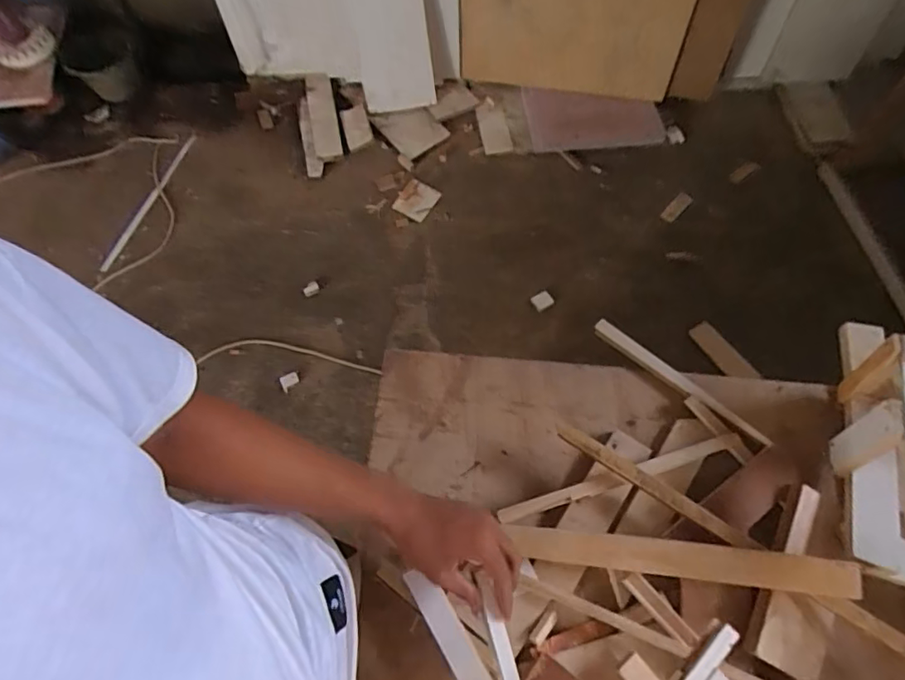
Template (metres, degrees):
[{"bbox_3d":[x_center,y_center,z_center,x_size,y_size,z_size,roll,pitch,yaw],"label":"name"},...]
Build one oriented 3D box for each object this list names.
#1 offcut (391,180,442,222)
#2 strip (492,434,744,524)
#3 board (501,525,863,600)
[{"bbox_3d":[-0.125,-0.478,1.808,0.123,0.025,0.137,31,71,14],"label":"offcut"},{"bbox_3d":[0.207,0.168,0.643,0.311,0.015,0.019,-16,67,-6],"label":"strip"},{"bbox_3d":[0.249,0.244,0.583,0.353,0.013,0.037,3,68,12],"label":"board"}]

